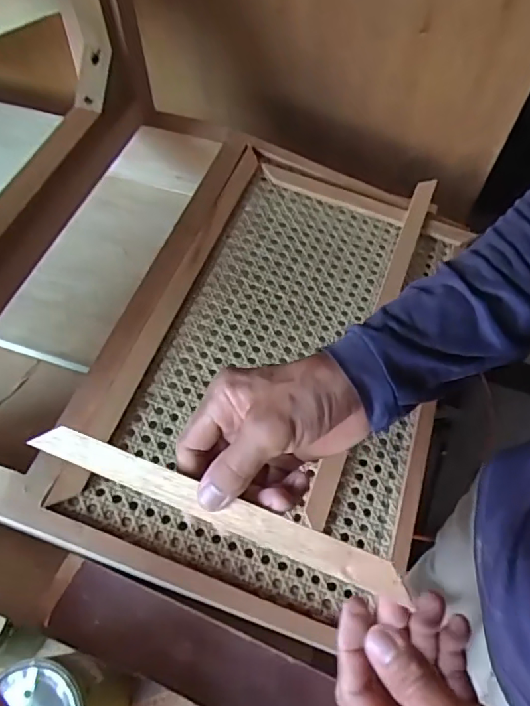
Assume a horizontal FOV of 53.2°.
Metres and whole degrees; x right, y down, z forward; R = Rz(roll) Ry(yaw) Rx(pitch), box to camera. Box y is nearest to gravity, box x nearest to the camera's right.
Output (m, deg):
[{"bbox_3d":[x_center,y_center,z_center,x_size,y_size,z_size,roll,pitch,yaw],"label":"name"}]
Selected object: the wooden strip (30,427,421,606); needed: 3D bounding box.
[{"bbox_3d":[-0.037,0.092,0.329,0.246,0.004,0.019,18,79,15],"label":"wooden strip"}]

